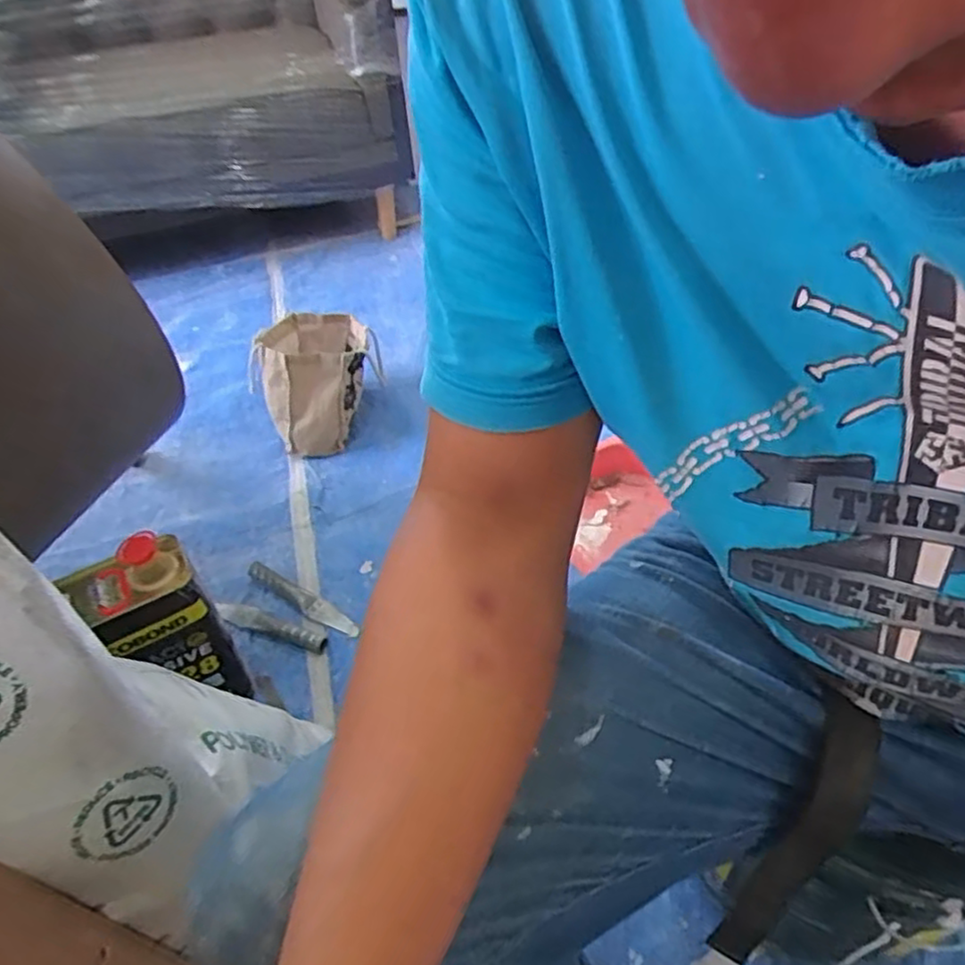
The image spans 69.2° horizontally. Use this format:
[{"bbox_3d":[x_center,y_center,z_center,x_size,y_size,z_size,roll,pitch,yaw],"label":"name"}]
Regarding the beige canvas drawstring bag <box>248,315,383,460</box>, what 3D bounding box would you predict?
[{"bbox_3d":[-0.304,-0.190,1.282,0.175,0.176,0.250,3,44,8],"label":"beige canvas drawstring bag"}]

